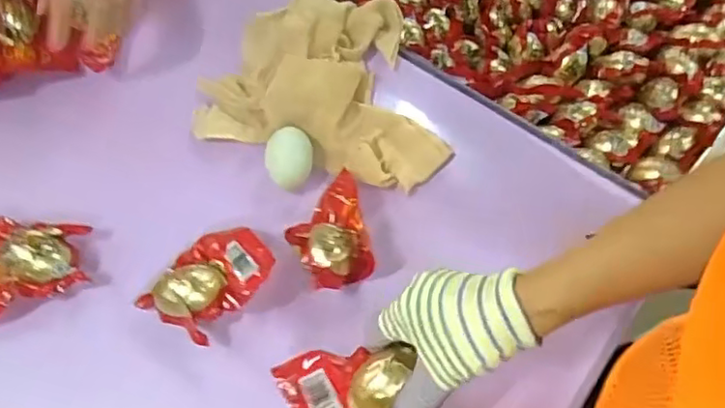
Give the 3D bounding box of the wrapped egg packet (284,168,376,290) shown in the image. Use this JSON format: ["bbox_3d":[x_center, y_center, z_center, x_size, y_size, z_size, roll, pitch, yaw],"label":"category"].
[{"bbox_3d":[-0.030,0.019,0.554,0.066,0.045,0.103,-12,65,-6],"label":"wrapped egg packet"}]

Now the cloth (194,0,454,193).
[{"bbox_3d":[-0.028,-0.120,0.620,0.241,0.056,0.181,16,66,7],"label":"cloth"}]

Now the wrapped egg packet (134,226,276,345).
[{"bbox_3d":[-0.127,0.063,0.533,0.101,0.033,0.073,-41,72,-17],"label":"wrapped egg packet"}]

